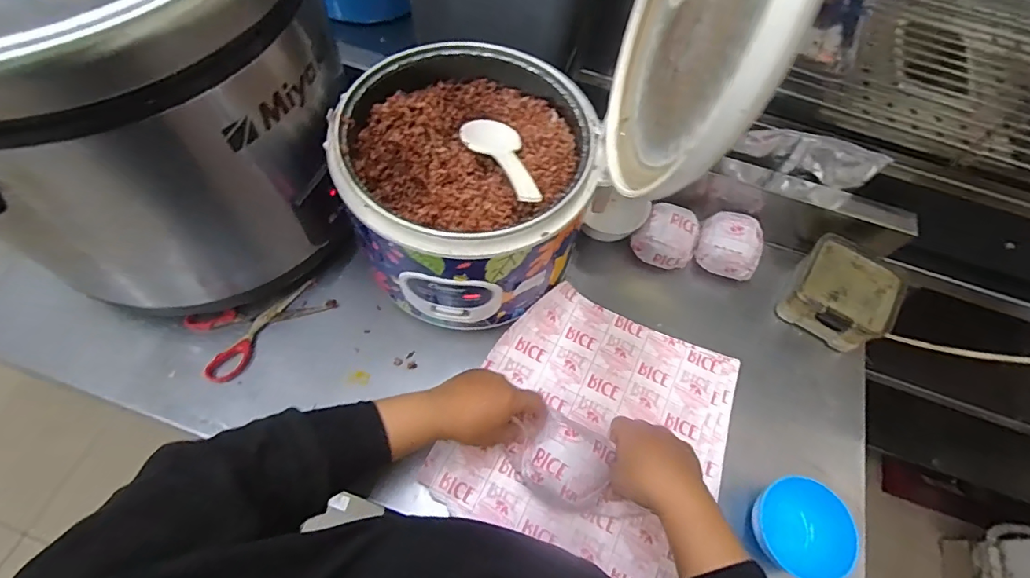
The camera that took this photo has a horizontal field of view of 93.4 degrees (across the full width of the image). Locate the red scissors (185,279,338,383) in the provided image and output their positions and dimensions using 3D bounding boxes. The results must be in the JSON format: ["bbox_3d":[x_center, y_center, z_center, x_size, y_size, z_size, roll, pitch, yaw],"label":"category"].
[{"bbox_3d":[-0.287,0.040,0.562,0.150,0.019,0.084,-27,68,-16],"label":"red scissors"}]

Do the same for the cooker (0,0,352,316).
[{"bbox_3d":[-0.311,-0.156,0.448,0.308,0.392,0.276,-19,66,-13],"label":"cooker"}]

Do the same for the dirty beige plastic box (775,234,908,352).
[{"bbox_3d":[0.392,0.010,0.589,0.106,0.064,0.106,32,65,12],"label":"dirty beige plastic box"}]

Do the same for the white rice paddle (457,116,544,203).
[{"bbox_3d":[-0.011,-0.134,0.487,0.061,0.015,0.183,-13,39,-10],"label":"white rice paddle"}]

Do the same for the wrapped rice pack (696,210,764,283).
[{"bbox_3d":[0.276,-0.052,0.627,0.073,0.060,0.074,20,64,6],"label":"wrapped rice pack"}]

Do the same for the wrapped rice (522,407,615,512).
[{"bbox_3d":[0.052,0.176,0.489,0.088,0.039,0.075,25,64,9],"label":"wrapped rice"}]

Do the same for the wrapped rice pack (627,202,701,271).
[{"bbox_3d":[0.197,-0.064,0.630,0.073,0.054,0.074,33,66,13],"label":"wrapped rice pack"}]

